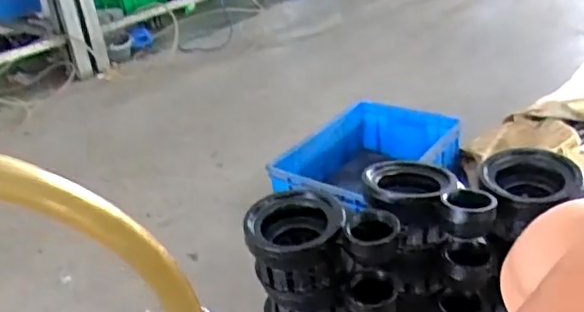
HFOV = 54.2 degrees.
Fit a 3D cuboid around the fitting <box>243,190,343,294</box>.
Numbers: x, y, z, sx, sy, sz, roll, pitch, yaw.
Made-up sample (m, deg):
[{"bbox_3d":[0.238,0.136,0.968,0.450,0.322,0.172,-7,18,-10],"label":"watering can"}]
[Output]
[{"bbox_3d":[0.005,0.127,0.850,0.137,0.094,0.124,-2,29,8],"label":"fitting"}]

